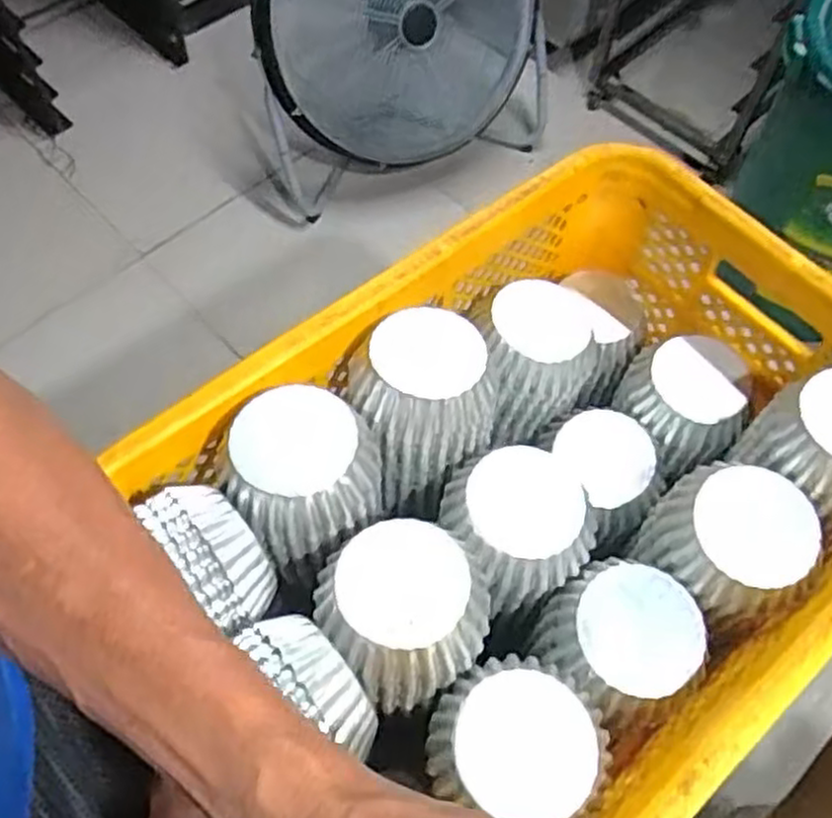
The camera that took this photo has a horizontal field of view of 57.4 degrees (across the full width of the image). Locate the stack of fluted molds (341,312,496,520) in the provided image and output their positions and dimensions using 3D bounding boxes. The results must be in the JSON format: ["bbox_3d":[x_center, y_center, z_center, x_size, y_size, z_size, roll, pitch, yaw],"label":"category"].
[{"bbox_3d":[0.004,-0.003,0.539,0.094,0.104,0.100,-22,64,-13],"label":"stack of fluted molds"}]

